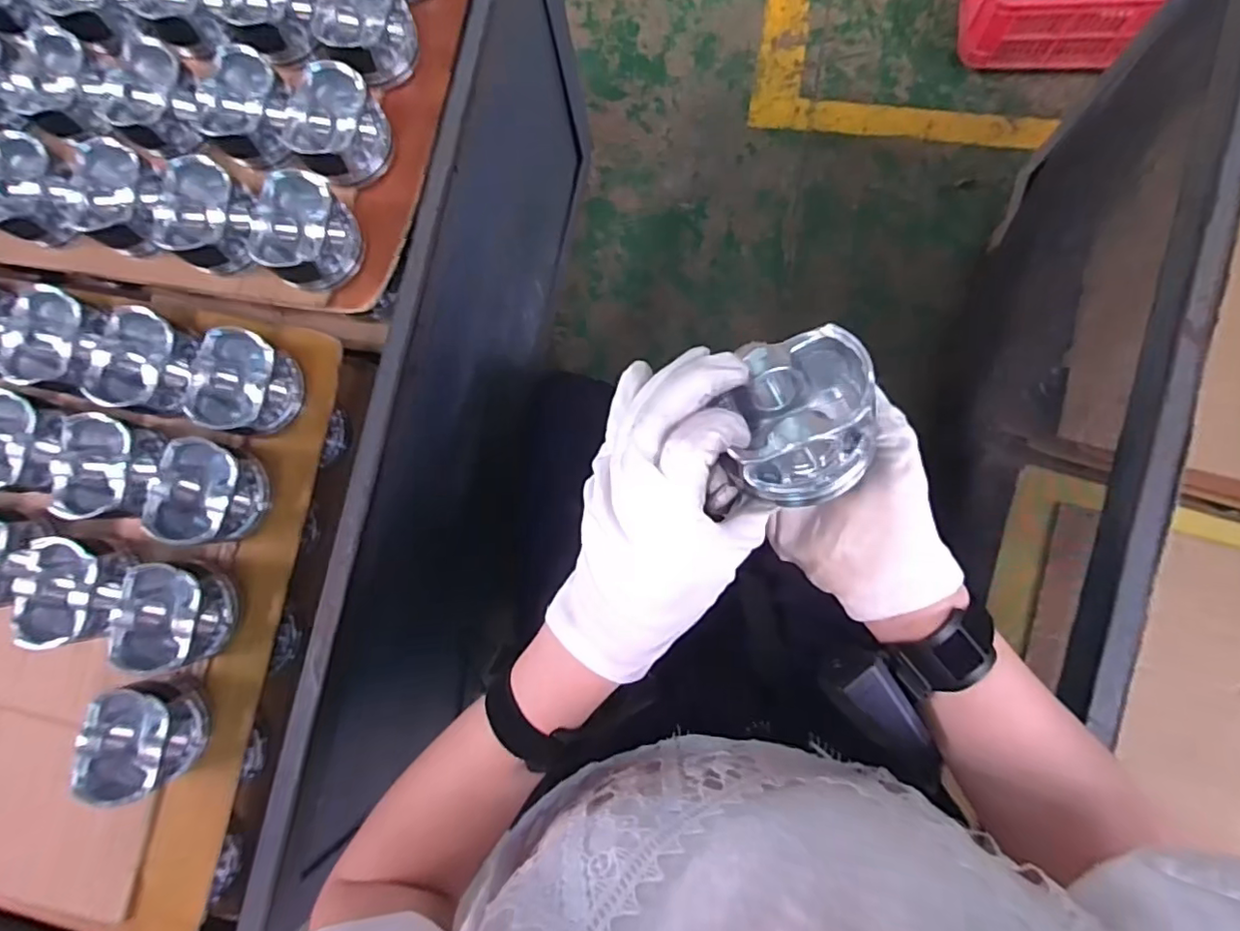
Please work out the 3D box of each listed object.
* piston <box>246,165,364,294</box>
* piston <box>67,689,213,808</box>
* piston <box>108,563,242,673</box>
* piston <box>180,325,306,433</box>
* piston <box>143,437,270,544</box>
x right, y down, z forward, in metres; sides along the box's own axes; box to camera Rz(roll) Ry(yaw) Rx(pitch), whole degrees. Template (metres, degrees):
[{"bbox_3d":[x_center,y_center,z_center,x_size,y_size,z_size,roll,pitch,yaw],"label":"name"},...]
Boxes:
[{"bbox_3d":[-0.264,-0.194,0.493,0.068,0.061,0.081,26,86,8],"label":"piston"},{"bbox_3d":[-0.365,0.210,0.449,0.063,0.052,0.082,7,83,6],"label":"piston"},{"bbox_3d":[-0.351,0.118,0.464,0.067,0.050,0.077,-4,82,5],"label":"piston"},{"bbox_3d":[-0.313,-0.067,0.487,0.071,0.050,0.082,16,84,7],"label":"piston"},{"bbox_3d":[-0.333,0.022,0.476,0.067,0.048,0.081,3,83,6],"label":"piston"}]

